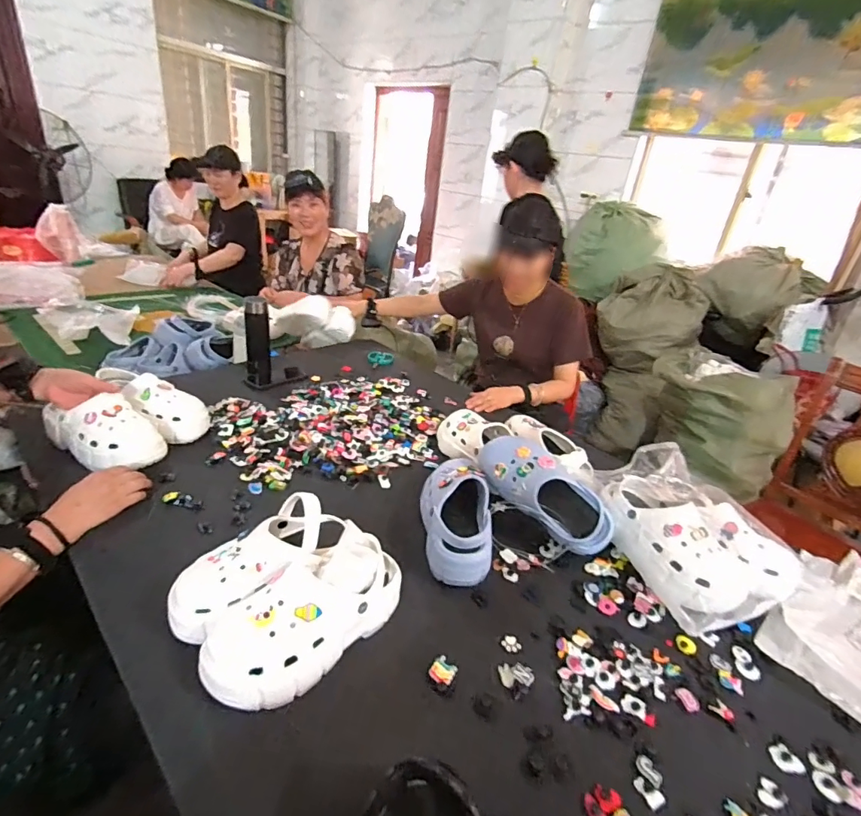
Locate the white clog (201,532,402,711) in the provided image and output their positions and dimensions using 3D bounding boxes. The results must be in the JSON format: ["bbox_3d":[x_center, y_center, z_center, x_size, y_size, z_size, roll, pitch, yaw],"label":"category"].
[{"bbox_3d":[-0.146,0.251,0.570,0.248,0.100,0.105,-19,37,-41],"label":"white clog"}]

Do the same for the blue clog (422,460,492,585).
[{"bbox_3d":[0.042,0.180,0.781,0.114,0.098,0.232,8,28,-1],"label":"blue clog"}]

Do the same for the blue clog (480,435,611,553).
[{"bbox_3d":[0.201,0.139,0.793,0.262,0.099,0.095,40,41,18],"label":"blue clog"}]

